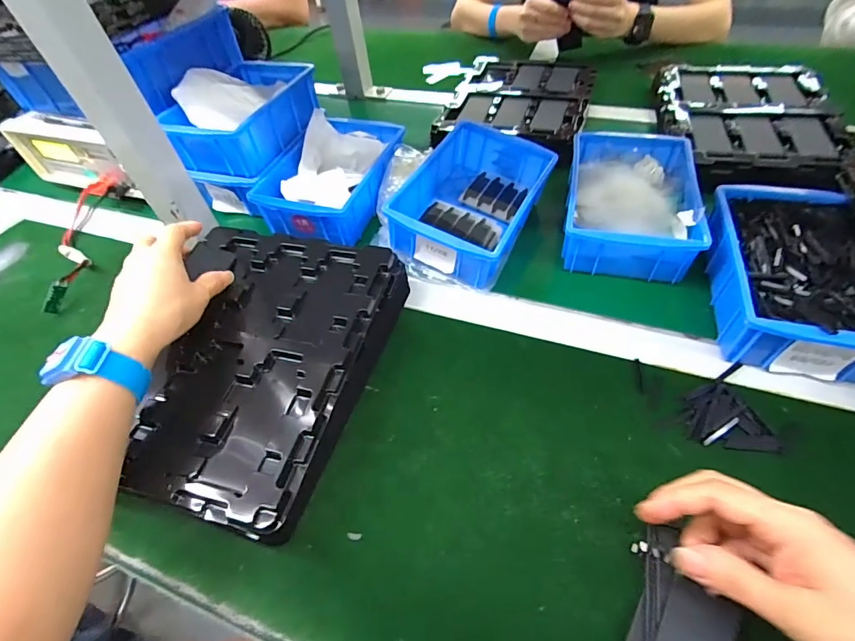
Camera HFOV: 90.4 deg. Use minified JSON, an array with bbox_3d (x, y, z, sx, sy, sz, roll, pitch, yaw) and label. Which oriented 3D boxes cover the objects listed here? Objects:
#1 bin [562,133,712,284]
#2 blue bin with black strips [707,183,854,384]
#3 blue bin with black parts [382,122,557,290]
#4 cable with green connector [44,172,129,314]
[{"bbox_3d":[0.229,-0.148,0.490,0.131,0.052,0.204,10,57,11],"label":"bin"},{"bbox_3d":[0.347,-0.045,0.403,0.127,0.062,0.208,9,54,14],"label":"blue bin with black strips"},{"bbox_3d":[0.055,-0.140,0.497,0.130,0.076,0.196,21,57,21],"label":"blue bin with black parts"},{"bbox_3d":[-0.455,-0.112,0.553,0.073,0.022,0.244,-6,51,1],"label":"cable with green connector"}]

